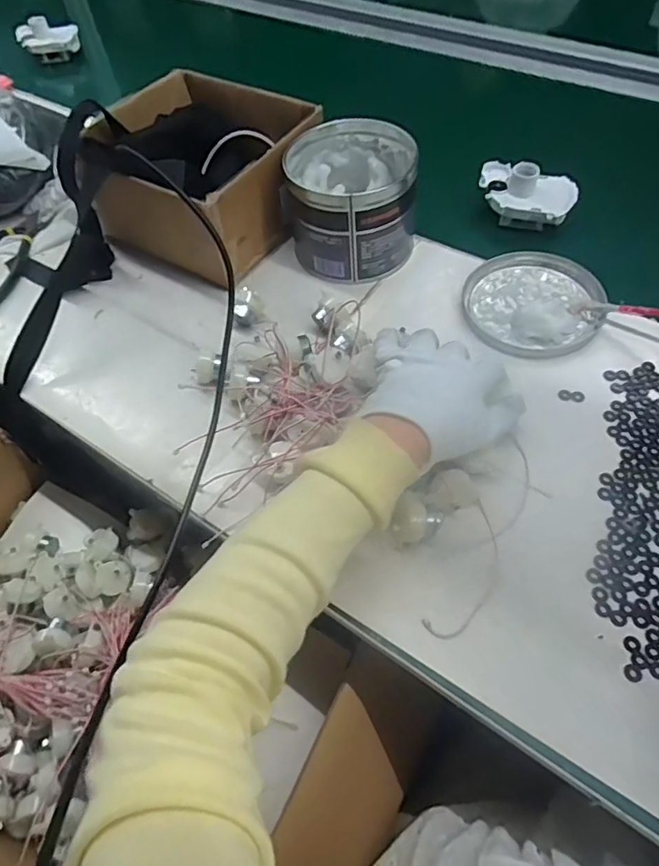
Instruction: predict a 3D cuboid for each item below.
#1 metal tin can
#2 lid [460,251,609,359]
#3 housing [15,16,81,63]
[{"bbox_3d":[0.023,-0.237,0.560,0.128,0.096,0.130,-4,56,2],"label":"metal tin can"},{"bbox_3d":[0.197,-0.129,0.530,0.124,0.014,0.129,-2,57,3],"label":"lid"},{"bbox_3d":[-0.457,-0.639,0.890,0.104,0.052,0.043,-1,57,4],"label":"housing"}]

